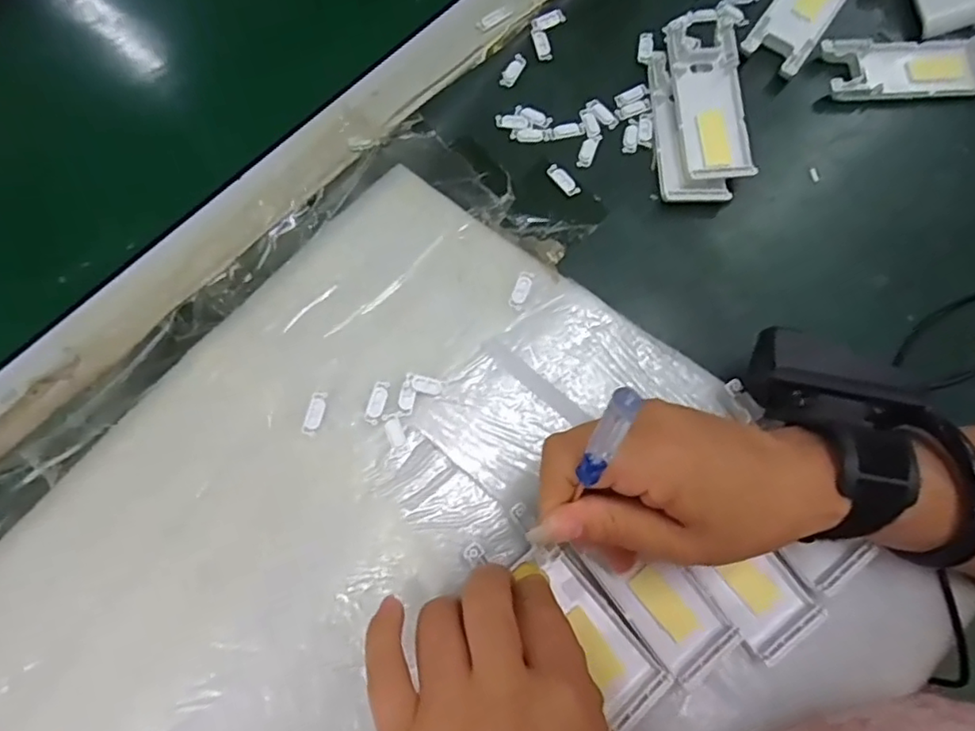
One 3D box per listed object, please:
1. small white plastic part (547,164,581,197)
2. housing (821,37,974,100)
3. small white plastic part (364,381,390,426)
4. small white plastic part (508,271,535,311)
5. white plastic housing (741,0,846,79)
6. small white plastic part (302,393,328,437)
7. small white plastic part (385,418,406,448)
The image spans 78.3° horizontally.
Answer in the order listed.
[{"bbox_3d":[0.046,-0.113,0.366,0.009,0.004,0.025,-40,79,-11],"label":"small white plastic part"},{"bbox_3d":[0.270,-0.192,0.384,0.099,0.015,0.043,-3,74,-2],"label":"housing"},{"bbox_3d":[-0.057,0.019,0.311,0.008,0.004,0.023,15,74,3],"label":"small white plastic part"},{"bbox_3d":[0.019,-0.042,0.332,0.009,0.004,0.023,20,75,4],"label":"small white plastic part"},{"bbox_3d":[0.212,-0.238,0.400,0.039,0.010,0.110,34,76,8],"label":"white plastic housing"},{"bbox_3d":[-0.089,0.025,0.308,0.009,0.004,0.023,16,75,3],"label":"small white plastic part"},{"bbox_3d":[-0.048,0.035,0.309,0.008,0.004,0.015,-21,76,-7],"label":"small white plastic part"}]

